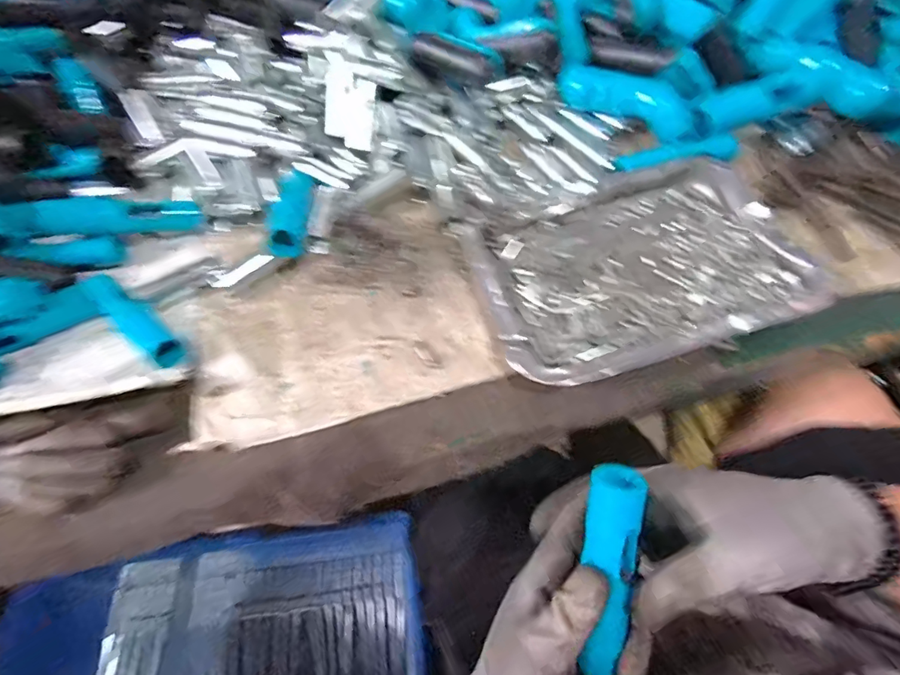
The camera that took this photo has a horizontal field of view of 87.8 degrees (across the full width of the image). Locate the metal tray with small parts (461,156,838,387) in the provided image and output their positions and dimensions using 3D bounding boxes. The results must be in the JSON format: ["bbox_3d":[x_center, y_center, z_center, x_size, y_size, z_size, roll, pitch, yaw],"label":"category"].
[{"bbox_3d":[0.151,-0.065,0.396,0.255,0.023,0.181,-16,59,-6],"label":"metal tray with small parts"}]

